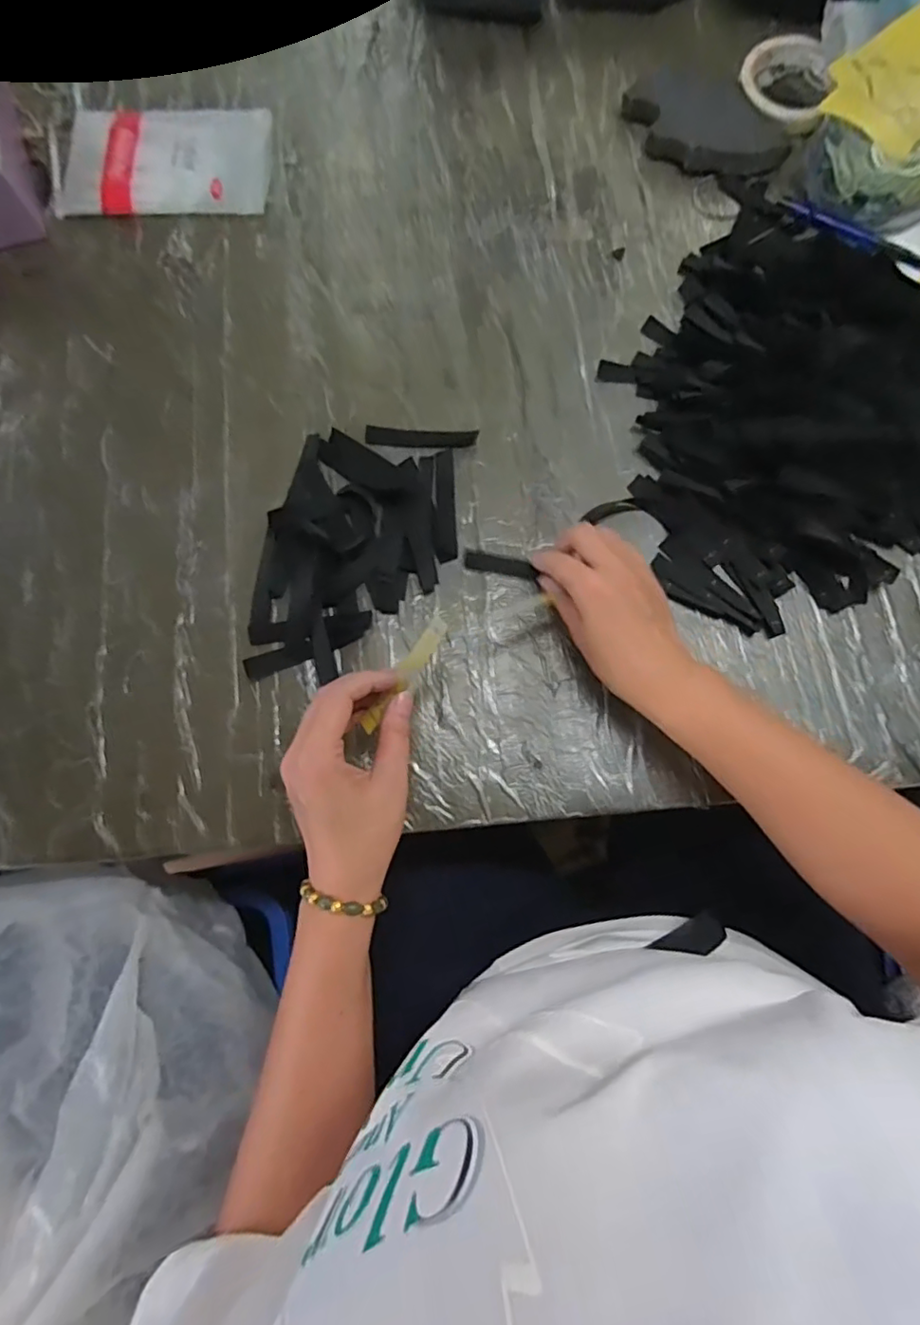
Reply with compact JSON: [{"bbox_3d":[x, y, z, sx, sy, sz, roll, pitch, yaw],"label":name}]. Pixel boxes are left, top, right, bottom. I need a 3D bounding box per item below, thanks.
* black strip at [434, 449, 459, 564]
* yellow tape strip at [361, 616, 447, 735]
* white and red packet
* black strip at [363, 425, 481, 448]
[{"bbox_3d":[-0.011,-0.125,0.463,0.015,0.004,0.094,-3,77,0],"label":"black strip"},{"bbox_3d":[-0.035,0.010,0.374,0.016,0.017,0.086,41,107,9],"label":"yellow tape strip"},{"bbox_3d":[-0.267,-0.452,0.533,0.184,0.023,0.102,-2,77,0],"label":"white and red packet"},{"bbox_3d":[-0.031,-0.185,0.484,0.090,0.004,0.018,2,77,1],"label":"black strip"}]

